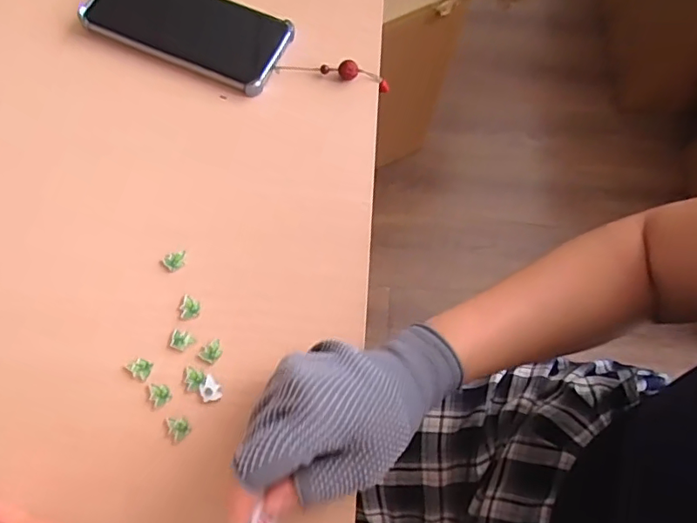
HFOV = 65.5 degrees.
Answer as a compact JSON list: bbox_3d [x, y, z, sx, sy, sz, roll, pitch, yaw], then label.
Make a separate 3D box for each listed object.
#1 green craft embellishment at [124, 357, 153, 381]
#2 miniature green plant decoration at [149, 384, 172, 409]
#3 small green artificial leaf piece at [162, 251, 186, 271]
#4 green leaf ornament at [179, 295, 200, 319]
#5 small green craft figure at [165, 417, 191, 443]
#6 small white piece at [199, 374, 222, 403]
[{"bbox_3d":[-0.140,0.070,0.360,0.017,0.004,0.013,18,67,5],"label":"green craft embellishment"},{"bbox_3d":[-0.124,0.086,0.355,0.012,0.004,0.016,-16,68,-10],"label":"miniature green plant decoration"},{"bbox_3d":[-0.127,0.000,0.394,0.016,0.005,0.014,-4,67,-4],"label":"small green artificial leaf piece"},{"bbox_3d":[-0.111,0.032,0.378,0.013,0.004,0.016,15,67,4],"label":"green leaf ornament"},{"bbox_3d":[-0.110,0.106,0.348,0.013,0.004,0.016,-38,74,-17],"label":"small green craft figure"},{"bbox_3d":[-0.092,0.084,0.358,0.013,0.004,0.017,-34,72,-16],"label":"small white piece"}]

